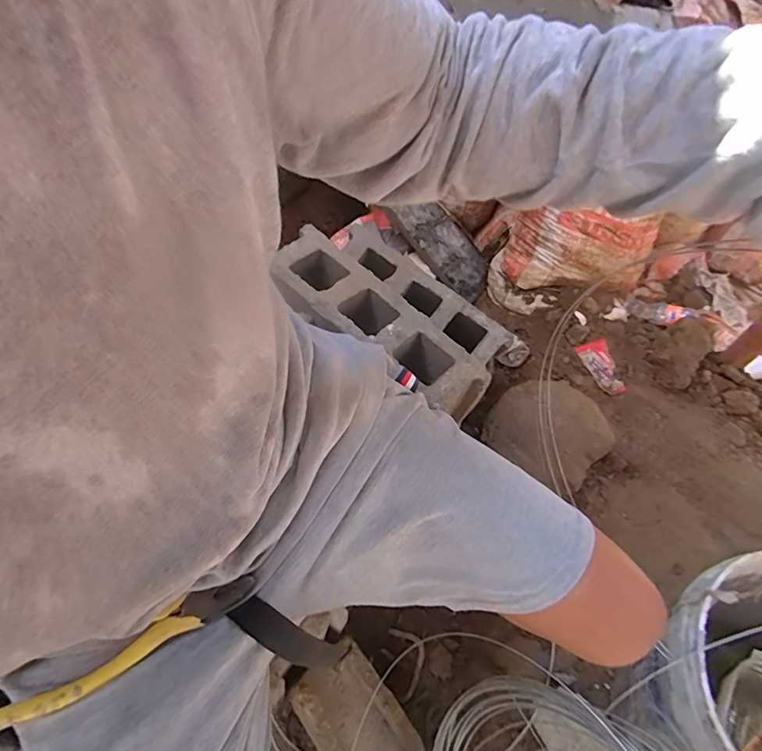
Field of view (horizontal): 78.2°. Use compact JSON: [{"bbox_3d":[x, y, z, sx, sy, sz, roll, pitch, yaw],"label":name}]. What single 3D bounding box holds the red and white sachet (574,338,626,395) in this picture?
[{"bbox_3d":[0.501,-0.017,1.068,0.070,0.007,0.129,-20,76,-2],"label":"red and white sachet"}]

